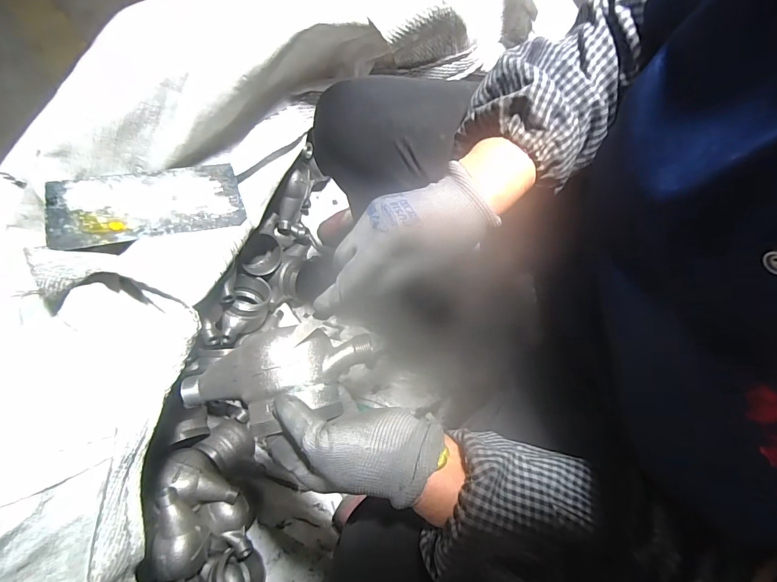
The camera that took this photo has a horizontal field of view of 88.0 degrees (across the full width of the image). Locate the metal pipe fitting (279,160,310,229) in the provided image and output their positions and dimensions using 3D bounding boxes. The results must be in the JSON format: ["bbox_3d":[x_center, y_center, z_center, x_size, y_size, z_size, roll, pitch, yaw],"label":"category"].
[{"bbox_3d":[-0.172,-0.175,0.740,0.026,0.030,0.124,23,105,7],"label":"metal pipe fitting"}]

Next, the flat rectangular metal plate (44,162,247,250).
[{"bbox_3d":[-0.325,-0.121,0.551,0.231,0.005,0.116,-14,65,-22],"label":"flat rectangular metal plate"}]

